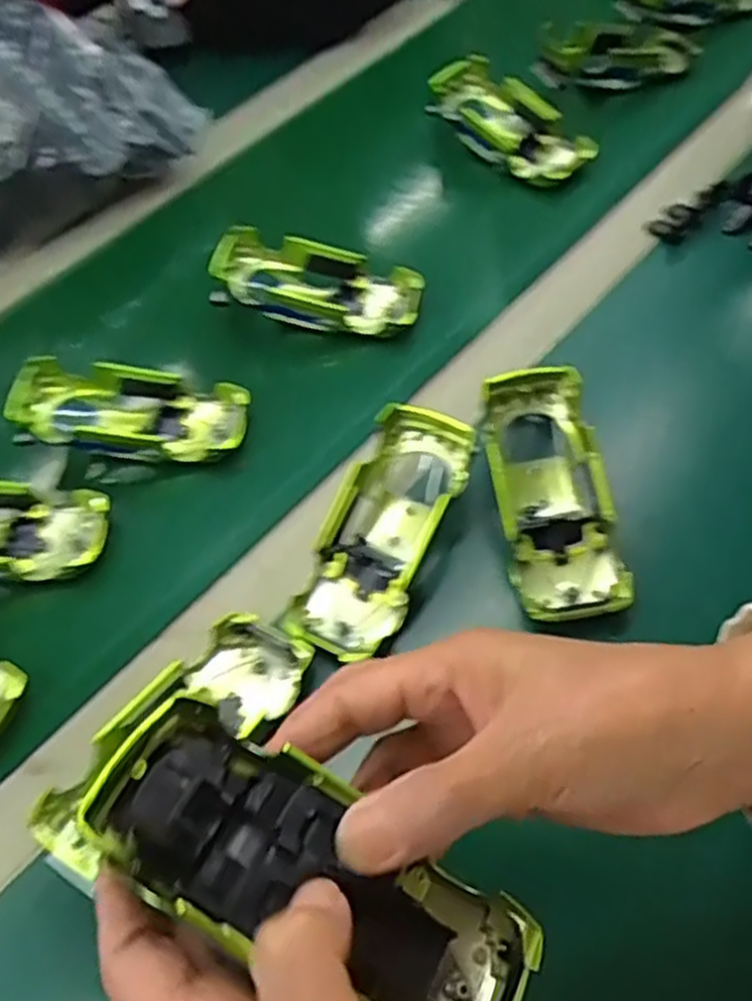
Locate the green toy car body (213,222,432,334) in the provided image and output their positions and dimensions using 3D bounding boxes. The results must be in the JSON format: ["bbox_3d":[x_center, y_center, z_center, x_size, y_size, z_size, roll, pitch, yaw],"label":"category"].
[{"bbox_3d":[-0.038,-0.144,0.522,0.135,0.041,0.058,7,56,9],"label":"green toy car body"}]

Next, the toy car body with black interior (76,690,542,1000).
[{"bbox_3d":[-0.019,0.109,0.228,0.131,0.029,0.051,31,61,5],"label":"toy car body with black interior"}]

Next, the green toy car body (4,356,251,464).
[{"bbox_3d":[-0.149,-0.055,0.481,0.134,0.037,0.064,1,55,4],"label":"green toy car body"}]

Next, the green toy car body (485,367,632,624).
[{"bbox_3d":[0.089,-0.002,0.404,0.054,0.035,0.130,-7,69,-1],"label":"green toy car body"}]

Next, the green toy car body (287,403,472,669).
[{"bbox_3d":[0.004,0.018,0.405,0.054,0.036,0.130,21,74,18],"label":"green toy car body"}]

